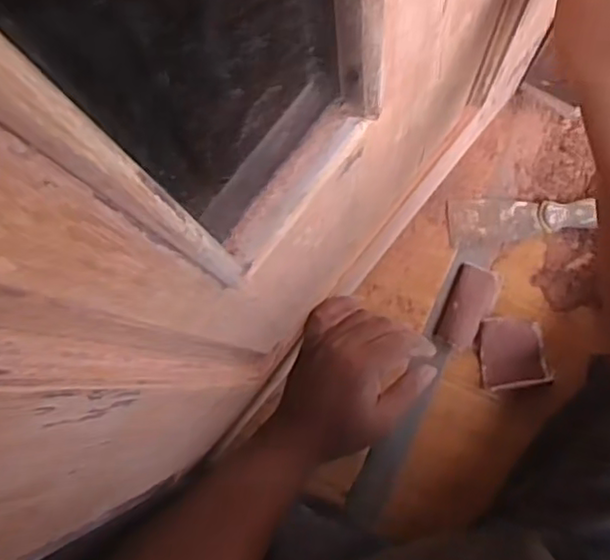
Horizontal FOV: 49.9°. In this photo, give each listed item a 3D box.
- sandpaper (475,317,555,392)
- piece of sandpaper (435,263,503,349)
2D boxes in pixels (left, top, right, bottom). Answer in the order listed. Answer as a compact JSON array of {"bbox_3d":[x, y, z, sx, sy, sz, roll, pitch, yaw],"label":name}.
[{"bbox_3d":[0.204,0.071,0.641,0.066,0.010,0.068,-9,81,4],"label":"sandpaper"},{"bbox_3d":[0.162,0.026,0.650,0.044,0.013,0.080,23,85,8],"label":"piece of sandpaper"}]

